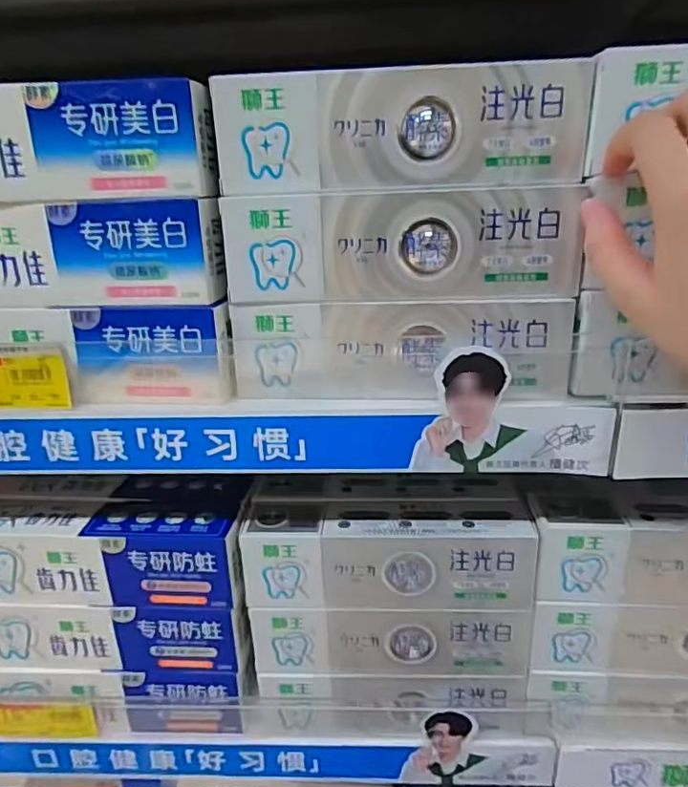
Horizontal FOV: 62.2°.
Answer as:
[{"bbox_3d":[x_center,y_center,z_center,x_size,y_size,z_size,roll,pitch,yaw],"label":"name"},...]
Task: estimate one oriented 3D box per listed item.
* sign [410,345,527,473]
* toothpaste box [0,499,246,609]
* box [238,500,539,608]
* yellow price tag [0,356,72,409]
[{"bbox_3d":[0.066,0.010,0.310,0.054,0.070,0.004,0,22,4],"label":"sign"},{"bbox_3d":[-0.161,0.110,0.395,0.188,0.057,0.043,0,22,5],"label":"toothpaste box"},{"bbox_3d":[0.029,0.107,0.382,0.185,0.056,0.042,-1,22,4],"label":"box"},{"bbox_3d":[-0.197,-0.006,0.325,0.078,0.030,0.004,-1,22,1],"label":"yellow price tag"}]

